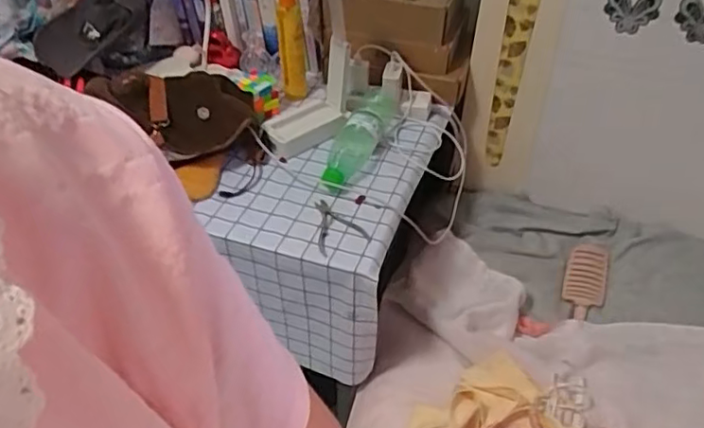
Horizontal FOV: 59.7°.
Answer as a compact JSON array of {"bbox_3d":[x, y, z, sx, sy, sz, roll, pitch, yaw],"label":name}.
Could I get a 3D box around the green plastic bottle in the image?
[{"bbox_3d":[0.013,-0.131,0.988,0.070,0.056,0.231,13,45,14],"label":"green plastic bottle"}]

